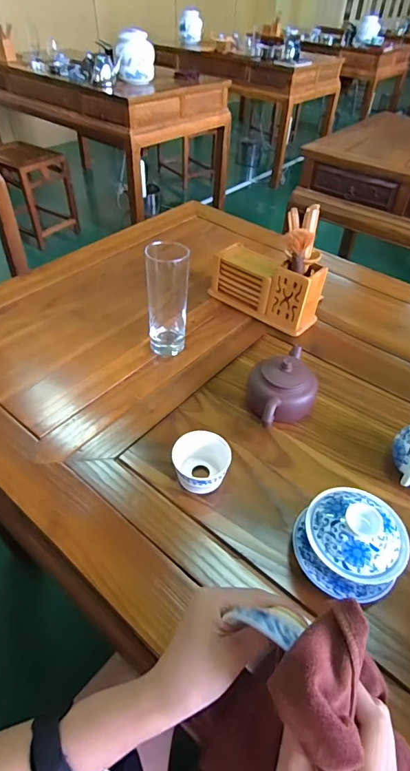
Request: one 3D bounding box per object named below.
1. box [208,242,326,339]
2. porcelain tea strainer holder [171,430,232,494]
[{"bbox_3d":[0.105,-0.178,0.720,0.191,0.105,0.068,28,49,22],"label":"box"},{"bbox_3d":[-0.006,0.095,0.472,0.064,0.051,0.065,2,44,-2],"label":"porcelain tea strainer holder"}]

